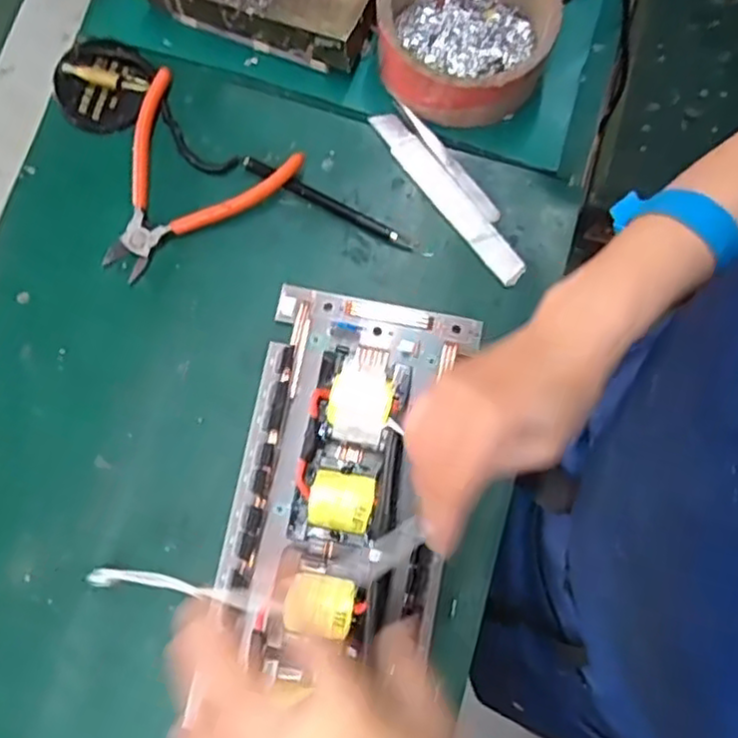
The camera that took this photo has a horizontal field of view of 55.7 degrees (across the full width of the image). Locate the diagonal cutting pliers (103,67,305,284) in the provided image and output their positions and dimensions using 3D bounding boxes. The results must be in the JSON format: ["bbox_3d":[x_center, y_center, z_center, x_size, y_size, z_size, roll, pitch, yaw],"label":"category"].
[{"bbox_3d":[-0.135,-0.126,0.489,0.123,0.014,0.136,34,81,7],"label":"diagonal cutting pliers"}]

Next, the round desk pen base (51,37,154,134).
[{"bbox_3d":[-0.193,-0.206,0.503,0.063,0.014,0.067,0,79,0],"label":"round desk pen base"}]

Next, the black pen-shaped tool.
[{"bbox_3d":[-0.029,-0.117,0.493,0.134,0.009,0.011,28,80,6],"label":"black pen-shaped tool"}]

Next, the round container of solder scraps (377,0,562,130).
[{"bbox_3d":[0.067,-0.239,0.492,0.116,0.054,0.113,0,79,0],"label":"round container of solder scraps"}]

